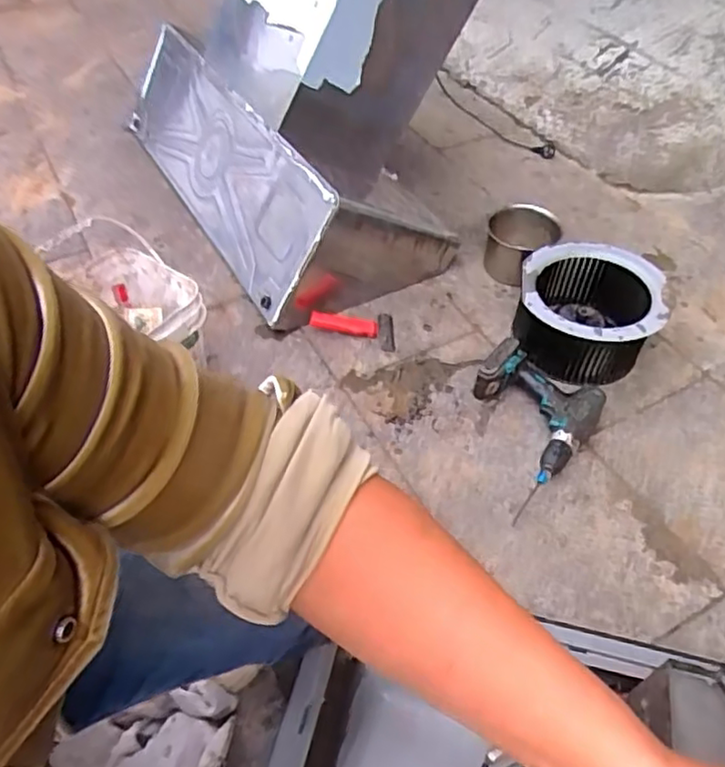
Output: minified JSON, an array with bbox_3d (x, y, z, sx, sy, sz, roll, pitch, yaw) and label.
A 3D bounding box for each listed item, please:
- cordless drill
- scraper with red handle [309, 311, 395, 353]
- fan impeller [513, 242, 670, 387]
[{"bbox_3d":[0.267,0.051,1.071,0.203,0.073,0.237,32,56,25],"label":"cordless drill"},{"bbox_3d":[-0.017,-0.107,1.231,0.167,0.026,0.088,9,48,-20],"label":"scraper with red handle"},{"bbox_3d":[0.405,-0.134,1.177,0.237,0.133,0.255,1,49,-1],"label":"fan impeller"}]

